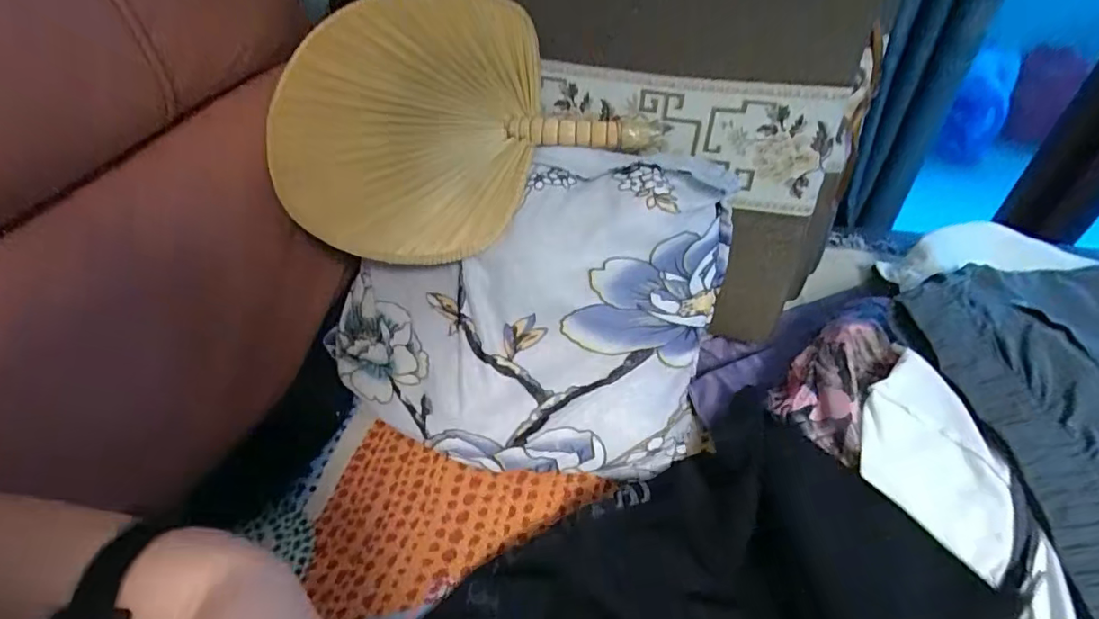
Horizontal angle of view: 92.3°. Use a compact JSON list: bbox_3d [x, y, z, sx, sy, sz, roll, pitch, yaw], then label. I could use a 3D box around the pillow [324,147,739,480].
[{"bbox_3d":[-0.032,-0.002,0.527,0.386,0.298,0.103,5,3,7],"label":"pillow"}]

